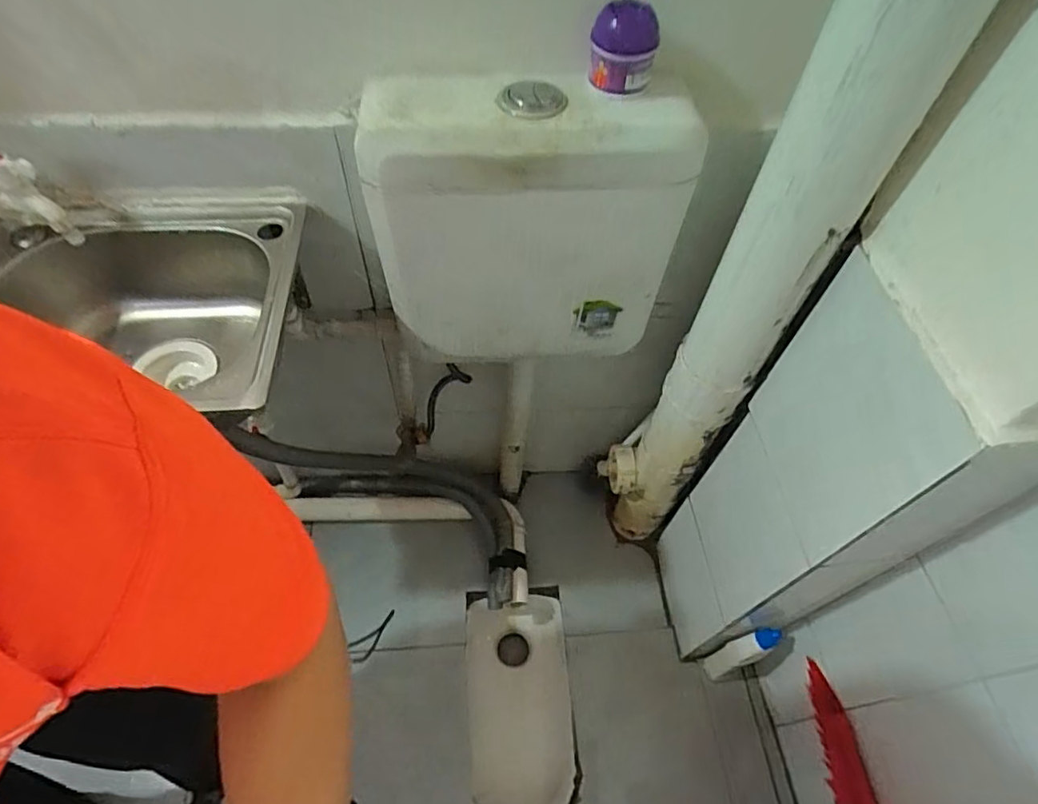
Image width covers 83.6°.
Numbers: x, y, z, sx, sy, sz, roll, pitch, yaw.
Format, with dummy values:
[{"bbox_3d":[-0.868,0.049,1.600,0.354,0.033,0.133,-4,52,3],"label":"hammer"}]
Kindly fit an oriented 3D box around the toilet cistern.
[{"bbox_3d":[0.002,-0.198,0.721,0.363,0.347,0.125,8,56,3],"label":"toilet cistern"}]

